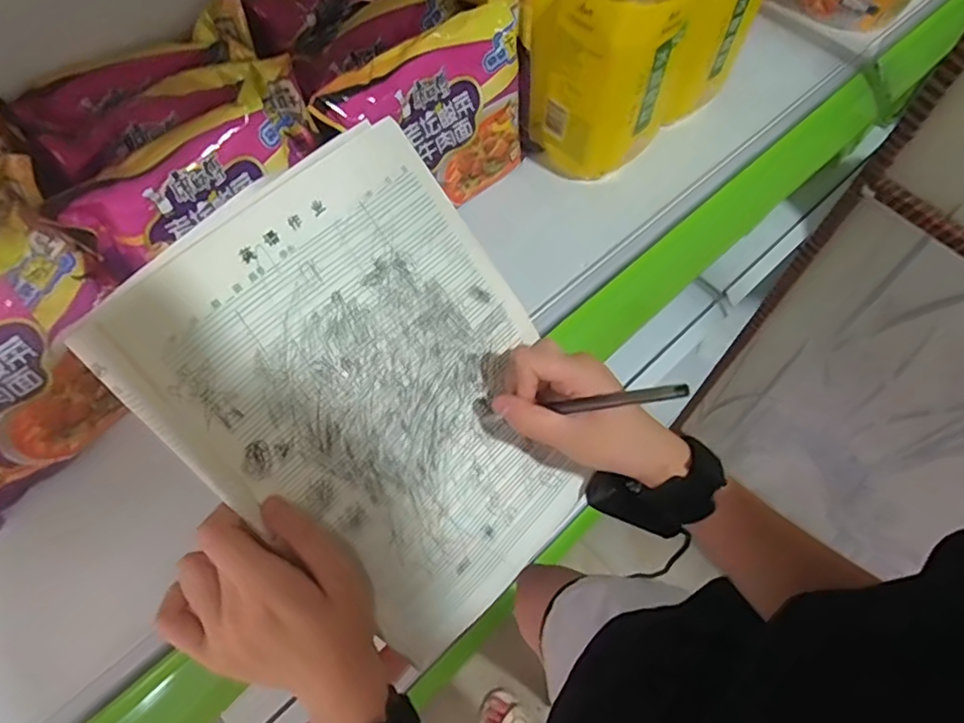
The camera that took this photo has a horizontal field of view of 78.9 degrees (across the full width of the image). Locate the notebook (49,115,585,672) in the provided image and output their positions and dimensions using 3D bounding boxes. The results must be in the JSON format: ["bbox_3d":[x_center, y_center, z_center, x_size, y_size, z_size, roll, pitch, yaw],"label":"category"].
[{"bbox_3d":[-0.044,0.028,0.361,0.211,0.025,0.294,-45,115,-22],"label":"notebook"}]

